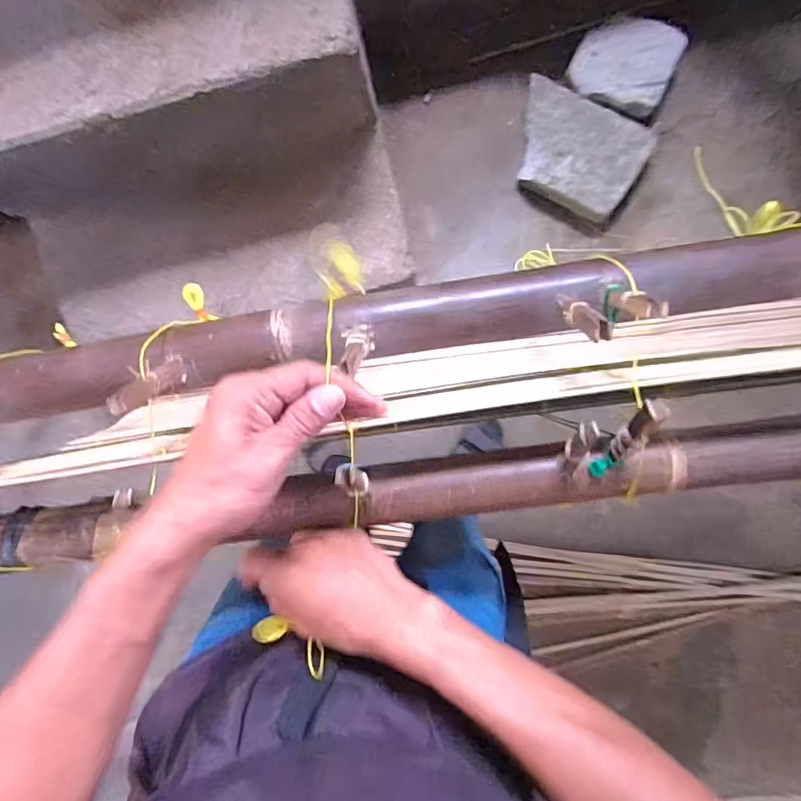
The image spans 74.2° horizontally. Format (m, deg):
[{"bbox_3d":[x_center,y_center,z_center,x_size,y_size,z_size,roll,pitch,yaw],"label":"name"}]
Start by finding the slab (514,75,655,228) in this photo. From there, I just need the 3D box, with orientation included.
[{"bbox_3d":[0.376,-0.532,1.147,0.275,0.076,0.215,24,96,0],"label":"slab"}]

